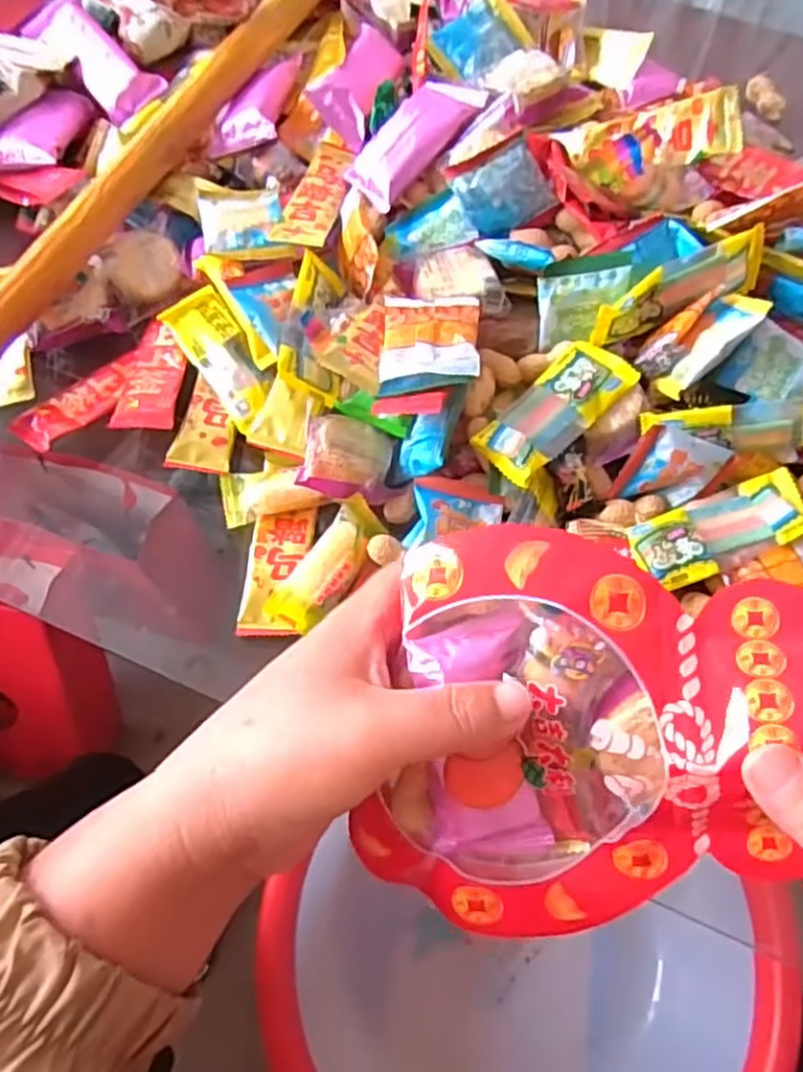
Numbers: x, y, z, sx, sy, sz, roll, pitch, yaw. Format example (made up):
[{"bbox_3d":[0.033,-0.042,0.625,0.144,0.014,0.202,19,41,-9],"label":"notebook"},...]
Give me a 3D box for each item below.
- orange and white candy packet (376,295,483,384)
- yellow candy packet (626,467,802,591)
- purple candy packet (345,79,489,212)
[{"bbox_3d":[0.015,-0.104,0.368,0.048,0.010,0.059,-1,54,7],"label":"orange and white candy packet"},{"bbox_3d":[0.160,-0.002,0.363,0.090,0.021,0.037,-21,69,-10],"label":"yellow candy packet"},{"bbox_3d":[0.007,-0.234,0.425,0.039,0.016,0.088,44,90,13],"label":"purple candy packet"}]

